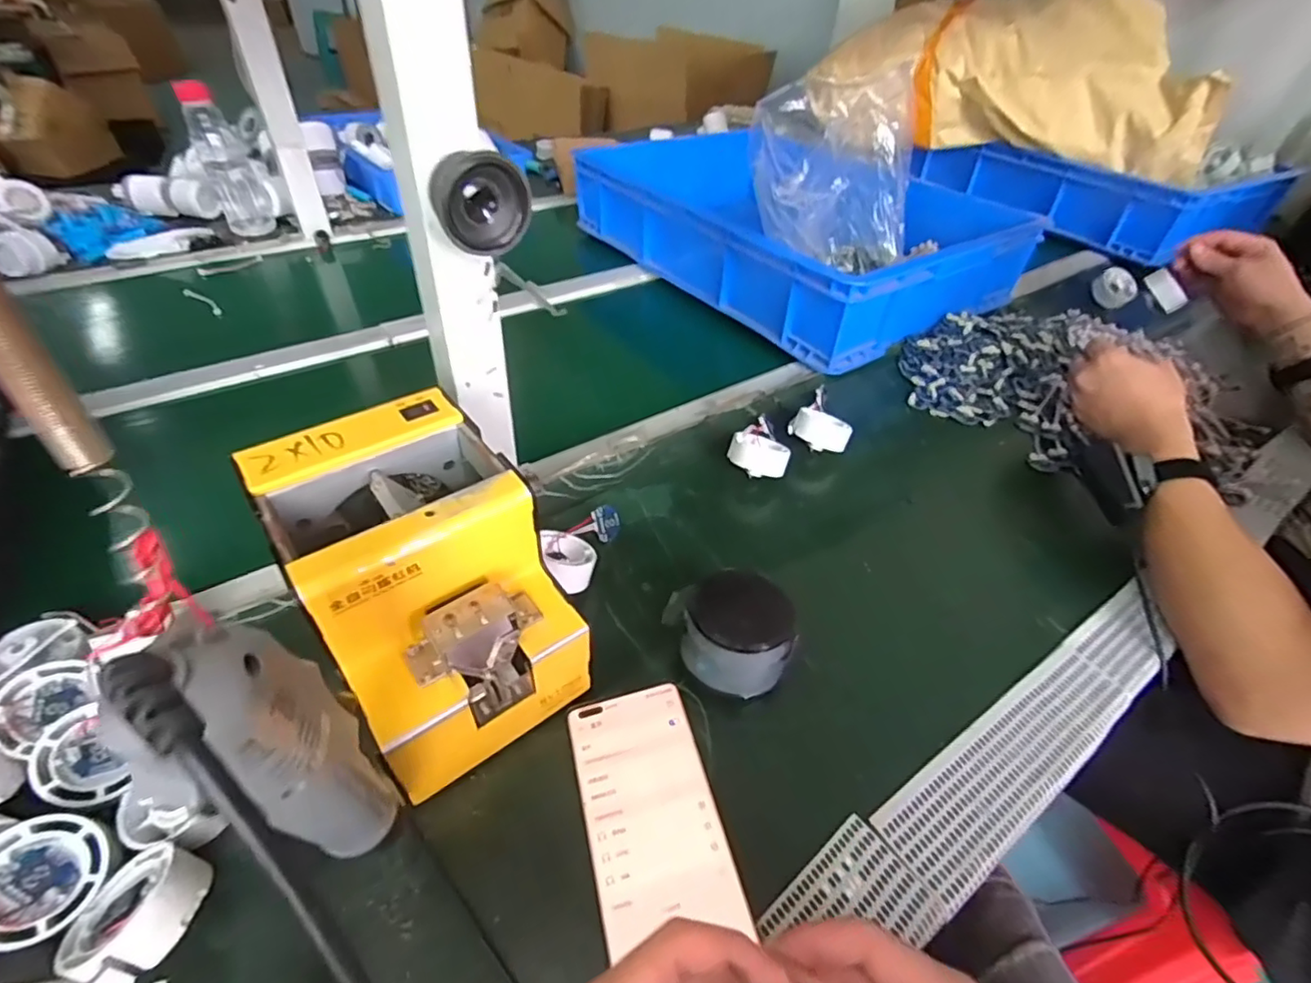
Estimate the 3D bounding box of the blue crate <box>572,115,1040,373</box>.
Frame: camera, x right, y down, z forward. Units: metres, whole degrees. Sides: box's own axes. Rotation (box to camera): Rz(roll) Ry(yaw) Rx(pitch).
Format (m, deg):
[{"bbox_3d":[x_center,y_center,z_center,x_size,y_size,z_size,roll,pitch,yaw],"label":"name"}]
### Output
[{"bbox_3d":[0.197,-0.405,0.895,0.393,0.118,0.564,-25,52,-28],"label":"blue crate"}]

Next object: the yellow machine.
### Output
[{"bbox_3d":[-0.138,0.059,0.363,0.122,0.144,0.183,-27,53,-29],"label":"yellow machine"}]

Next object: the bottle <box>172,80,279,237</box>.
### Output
[{"bbox_3d":[-0.639,-0.494,0.882,0.070,0.180,0.063,-18,48,-23],"label":"bottle"}]

